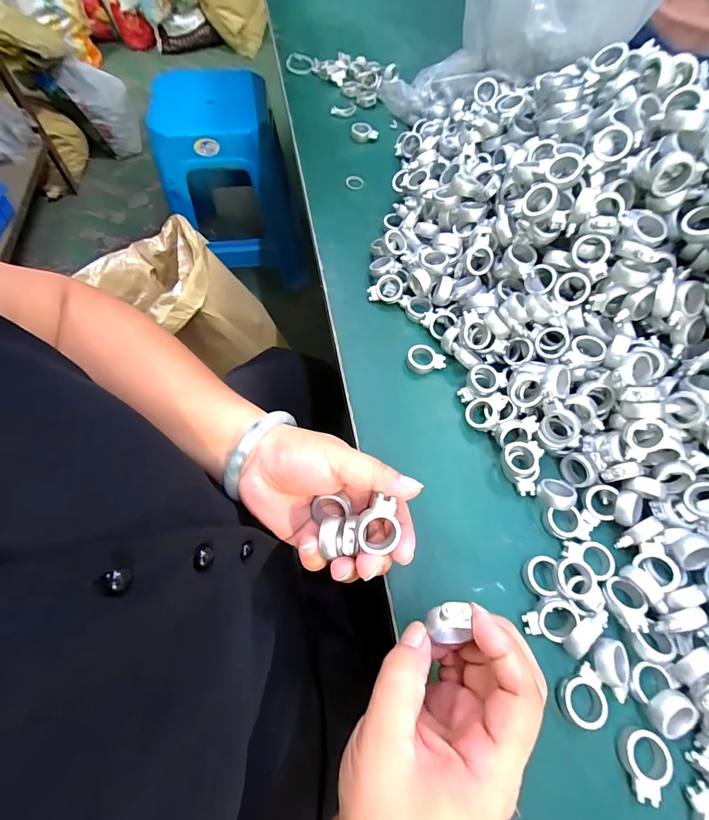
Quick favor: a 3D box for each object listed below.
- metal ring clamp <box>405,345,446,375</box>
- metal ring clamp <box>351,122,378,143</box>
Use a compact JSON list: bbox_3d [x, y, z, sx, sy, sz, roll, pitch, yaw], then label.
[{"bbox_3d":[0.064,-0.044,0.345,0.034,0.012,0.024,18,65,8],"label":"metal ring clamp"},{"bbox_3d":[0.011,-0.359,0.496,0.034,0.013,0.025,34,68,15],"label":"metal ring clamp"}]

